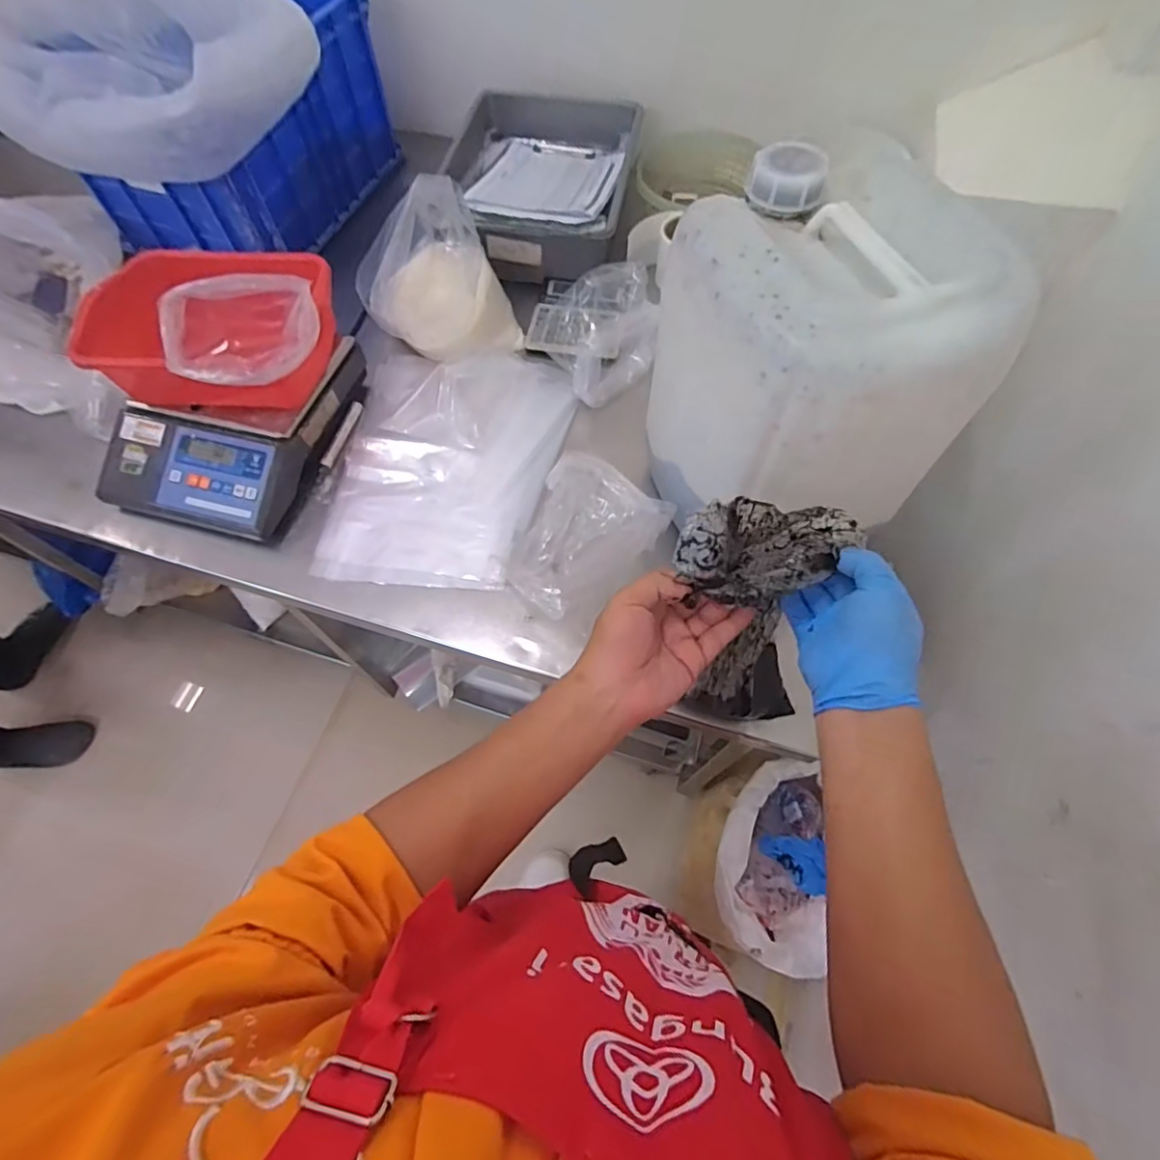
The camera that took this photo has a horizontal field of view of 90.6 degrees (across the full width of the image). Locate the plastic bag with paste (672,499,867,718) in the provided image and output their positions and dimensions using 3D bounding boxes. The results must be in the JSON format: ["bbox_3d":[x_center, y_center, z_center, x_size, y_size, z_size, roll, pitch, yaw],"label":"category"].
[{"bbox_3d":[0.159,0.049,0.533,0.126,0.299,0.084,-39,56,-18],"label":"plastic bag with paste"}]

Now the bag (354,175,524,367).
[{"bbox_3d":[-0.198,-0.421,0.828,0.207,0.184,0.166,-11,63,-5],"label":"bag"}]

